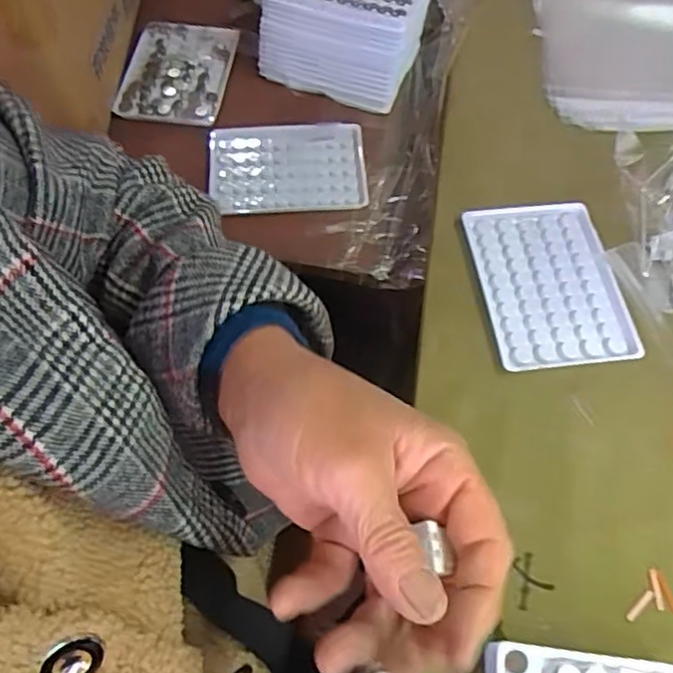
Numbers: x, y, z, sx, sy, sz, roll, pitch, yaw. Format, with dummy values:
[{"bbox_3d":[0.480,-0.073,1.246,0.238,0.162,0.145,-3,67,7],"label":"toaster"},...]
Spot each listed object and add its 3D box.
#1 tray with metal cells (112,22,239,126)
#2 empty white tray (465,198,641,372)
[{"bbox_3d":[-0.147,-0.245,0.614,0.093,0.012,0.125,5,61,2],"label":"tray with metal cells"},{"bbox_3d":[0.147,-0.038,0.457,0.094,0.010,0.127,-6,59,-3],"label":"empty white tray"}]

